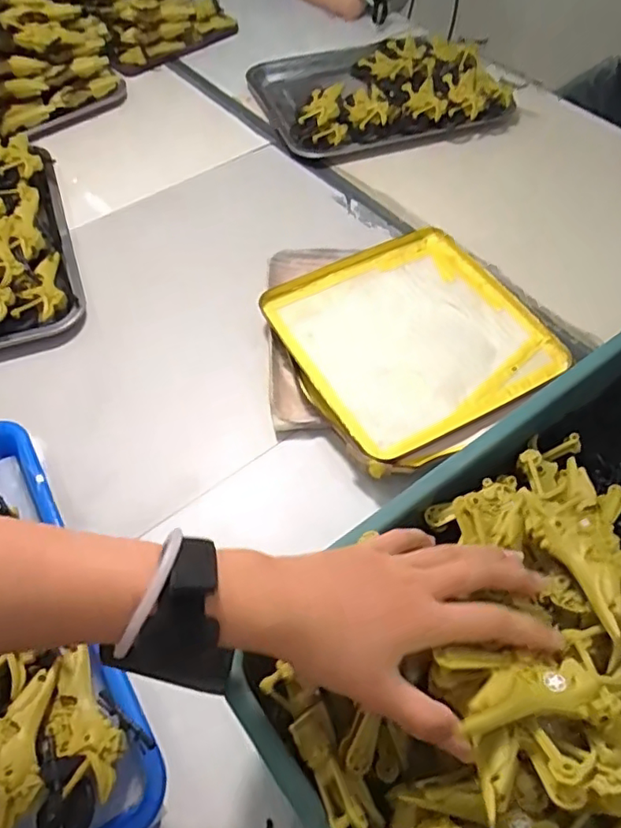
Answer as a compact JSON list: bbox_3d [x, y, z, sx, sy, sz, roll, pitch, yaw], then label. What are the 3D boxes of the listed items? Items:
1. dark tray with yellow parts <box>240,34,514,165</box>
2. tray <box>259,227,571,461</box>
[{"bbox_3d":[0.104,-0.487,0.893,0.344,0.050,0.257,-16,57,-11],"label":"dark tray with yellow parts"},{"bbox_3d":[0.107,-0.086,0.618,0.240,0.022,0.238,-26,61,-15],"label":"tray"}]

